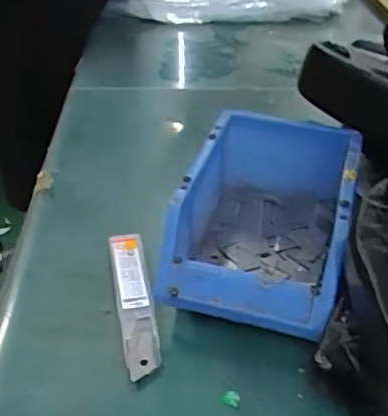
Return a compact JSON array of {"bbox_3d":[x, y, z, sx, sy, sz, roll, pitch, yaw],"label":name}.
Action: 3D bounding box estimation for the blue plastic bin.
[{"bbox_3d":[0.053,0.008,0.437,0.117,0.075,0.179,11,39,12],"label":"blue plastic bin"}]

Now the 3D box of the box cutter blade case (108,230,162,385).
[{"bbox_3d":[-0.043,0.065,0.411,0.024,0.014,0.122,-7,39,-10],"label":"box cutter blade case"}]

